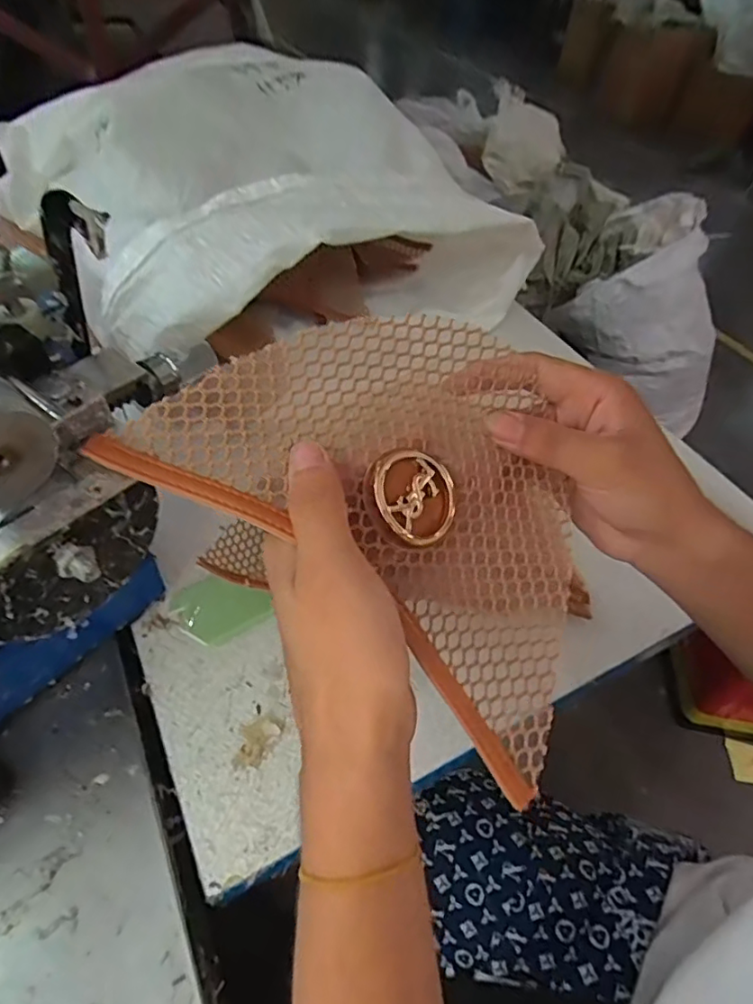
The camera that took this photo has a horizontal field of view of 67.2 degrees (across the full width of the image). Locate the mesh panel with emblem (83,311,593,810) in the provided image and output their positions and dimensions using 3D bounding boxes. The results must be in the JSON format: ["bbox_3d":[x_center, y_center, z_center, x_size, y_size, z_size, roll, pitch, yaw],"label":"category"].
[{"bbox_3d":[0.010,-0.003,0.264,0.195,0.102,0.156,21,50,14],"label":"mesh panel with emblem"}]

